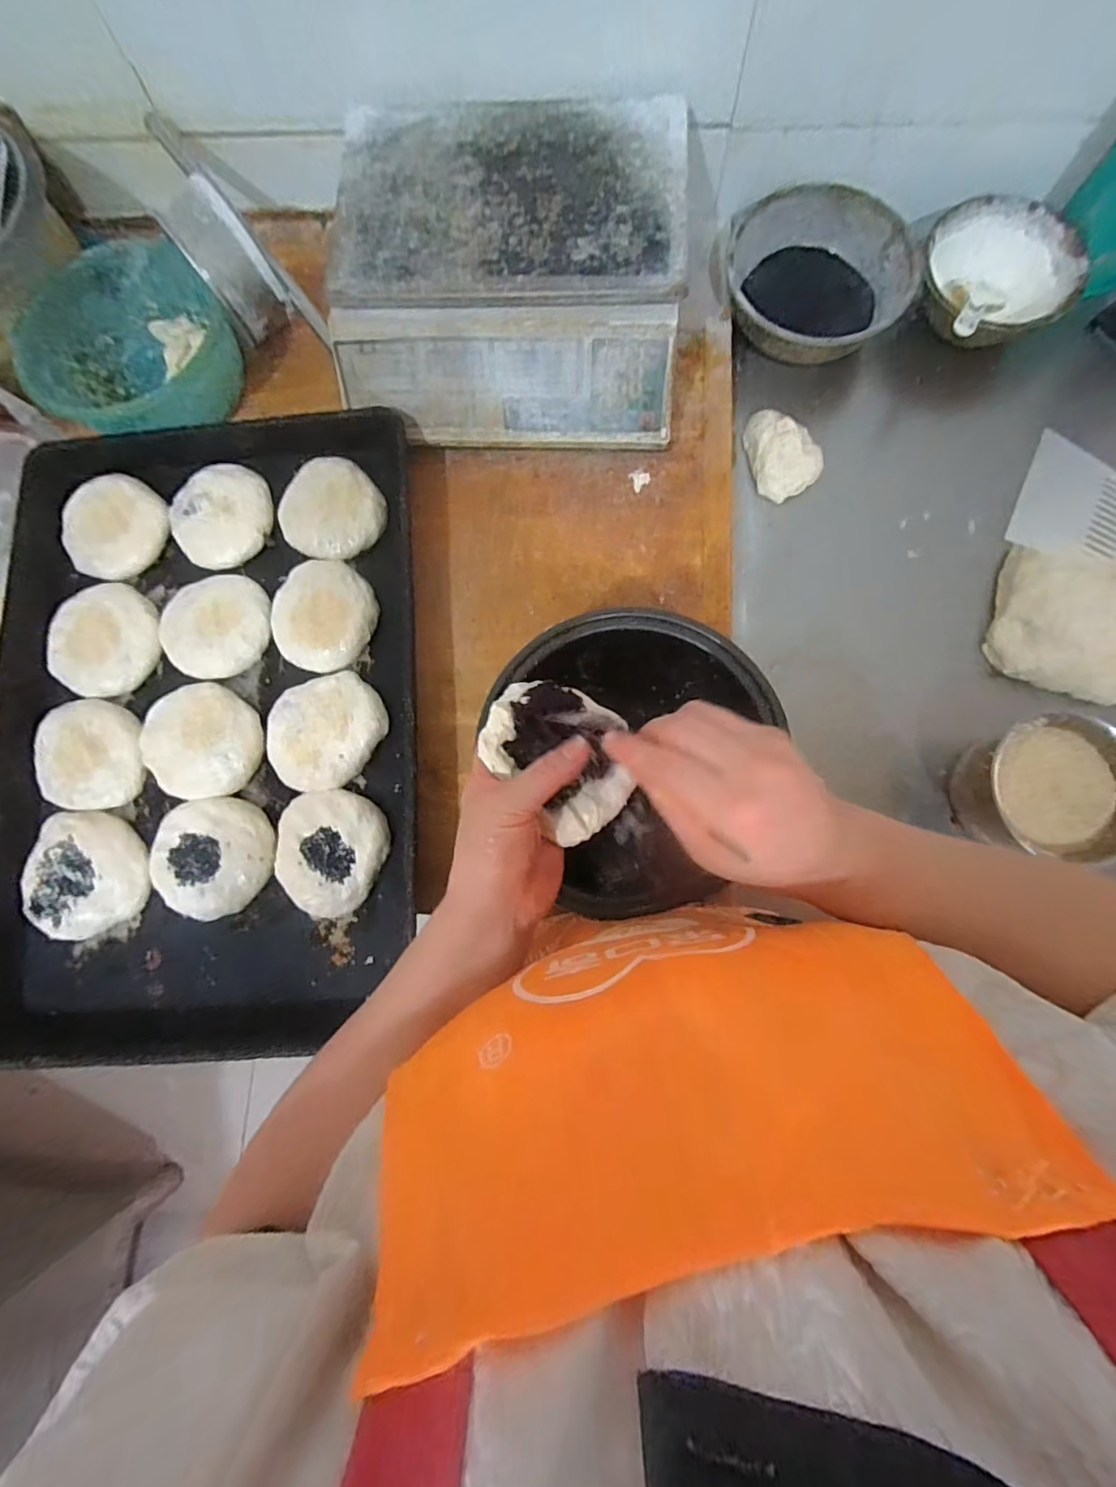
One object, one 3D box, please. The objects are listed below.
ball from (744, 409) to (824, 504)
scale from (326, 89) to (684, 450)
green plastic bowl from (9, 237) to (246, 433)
[{"bbox_3d":[0.255,-0.331,0.636,0.070,0.033,0.102,-16,80,-2],"label":"ball"},{"bbox_3d":[-0.050,-0.485,0.599,0.342,0.132,0.316,2,80,4],"label":"scale"},{"bbox_3d":[-0.491,-0.455,0.674,0.219,0.096,0.232,-34,79,-3],"label":"green plastic bowl"}]

